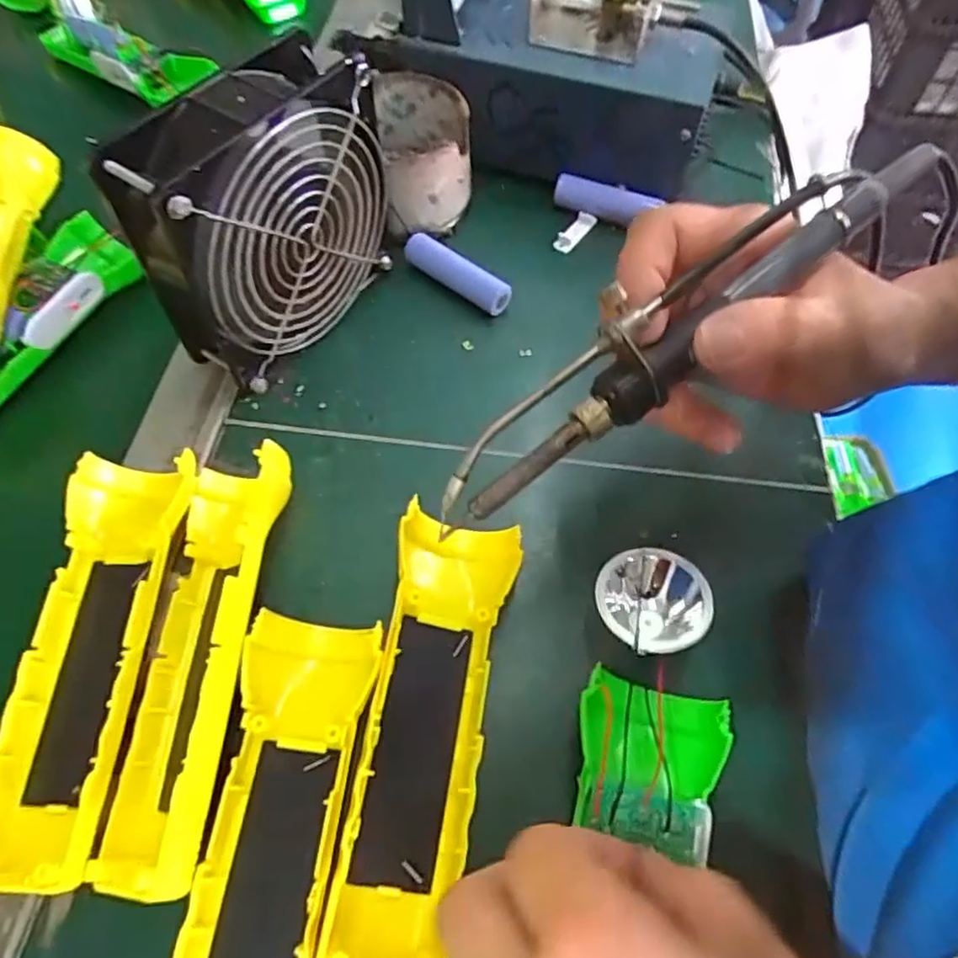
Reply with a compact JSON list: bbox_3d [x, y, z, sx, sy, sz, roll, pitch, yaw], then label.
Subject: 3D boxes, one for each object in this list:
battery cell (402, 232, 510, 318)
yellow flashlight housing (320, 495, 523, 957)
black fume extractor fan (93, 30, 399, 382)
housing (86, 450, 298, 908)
[{"bbox_3d":[-0.012,-0.115,0.362,0.066,0.017,0.013,34,65,17],"label":"battery cell"},{"bbox_3d":[-0.018,0.090,0.239,0.044,0.032,0.155,8,61,3],"label":"yellow flashlight housing"},{"bbox_3d":[-0.095,-0.117,0.303,0.048,0.121,0.114,37,66,18],"label":"black fume extractor fan"},{"bbox_3d":[-0.110,0.058,0.253,0.045,0.033,0.173,4,60,1],"label":"housing"}]

